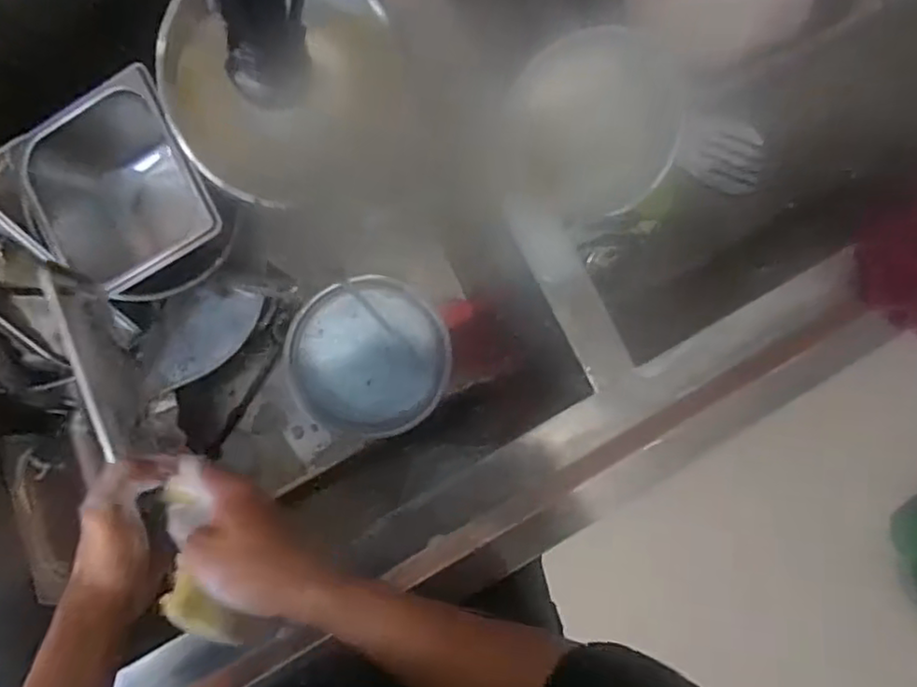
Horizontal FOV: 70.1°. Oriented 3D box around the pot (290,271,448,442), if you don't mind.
[{"bbox_3d":[-0.103,0.018,0.768,0.175,0.062,0.179,0,91,-8],"label":"pot"}]

